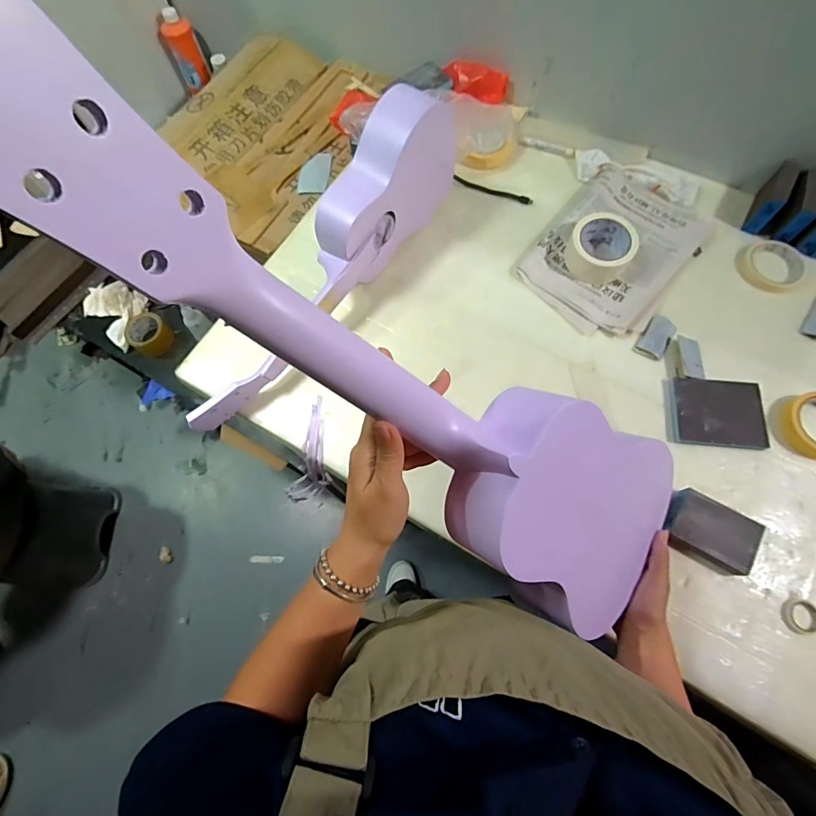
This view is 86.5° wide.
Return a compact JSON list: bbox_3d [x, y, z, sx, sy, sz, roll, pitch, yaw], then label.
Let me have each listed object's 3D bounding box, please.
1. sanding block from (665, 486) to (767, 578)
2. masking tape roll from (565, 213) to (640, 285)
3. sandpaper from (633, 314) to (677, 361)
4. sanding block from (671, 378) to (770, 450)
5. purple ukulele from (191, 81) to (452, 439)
[{"bbox_3d":[0.378,0.155,0.542,0.103,0.022,0.073,27,73,12],"label":"sanding block"},{"bbox_3d":[0.303,-0.249,0.683,0.102,0.058,0.089,27,73,12],"label":"masking tape roll"},{"bbox_3d":[0.370,-0.106,0.646,0.039,0.015,0.065,32,74,14],"label":"sandpaper"},{"bbox_3d":[0.425,0.006,0.591,0.112,0.018,0.094,3,75,12],"label":"sanding block"},{"bbox_3d":[-0.124,-0.207,0.672,0.087,0.184,0.570,36,90,15],"label":"purple ukulele"}]

